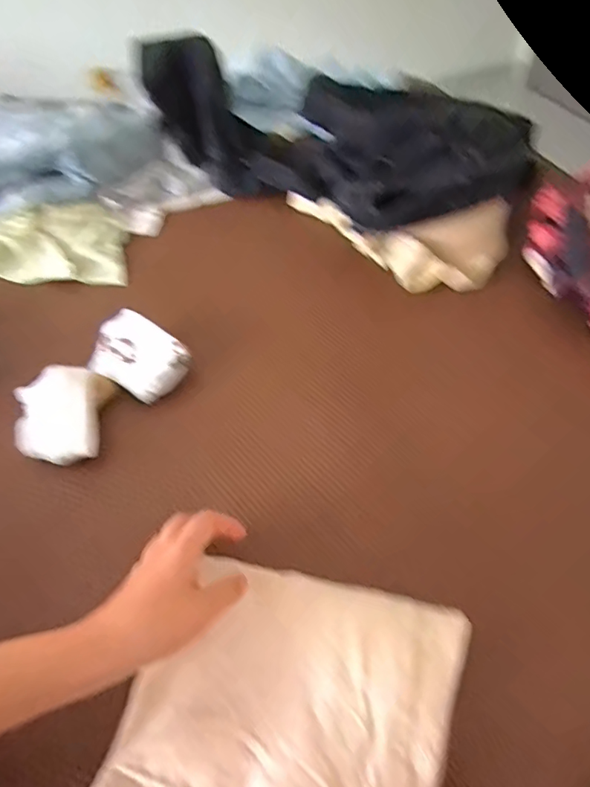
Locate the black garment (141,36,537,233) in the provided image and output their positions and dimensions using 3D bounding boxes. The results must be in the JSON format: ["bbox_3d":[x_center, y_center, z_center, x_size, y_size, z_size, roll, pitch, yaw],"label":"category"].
[{"bbox_3d":[0.018,-0.349,0.695,0.567,0.133,0.176,34,61,24],"label":"black garment"}]

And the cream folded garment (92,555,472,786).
[{"bbox_3d":[-0.005,0.223,0.341,0.215,0.031,0.191,13,55,11],"label":"cream folded garment"}]

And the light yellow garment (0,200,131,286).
[{"bbox_3d":[-0.453,-0.199,0.669,0.432,0.042,0.109,-3,53,-1],"label":"light yellow garment"}]

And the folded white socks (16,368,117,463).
[{"bbox_3d":[-0.232,0.021,0.493,0.077,0.038,0.094,0,53,1],"label":"folded white socks"}]

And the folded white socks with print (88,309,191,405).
[{"bbox_3d":[-0.170,-0.038,0.530,0.105,0.034,0.072,33,60,23],"label":"folded white socks with print"}]

